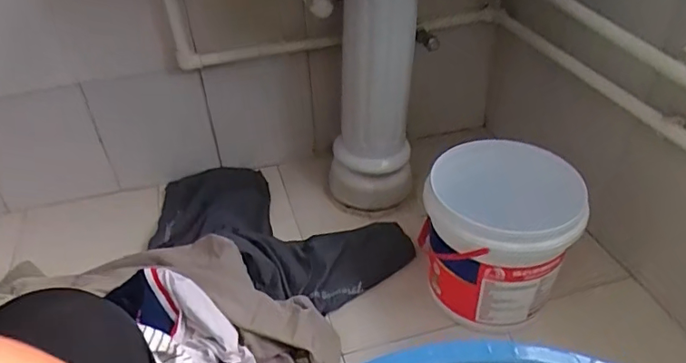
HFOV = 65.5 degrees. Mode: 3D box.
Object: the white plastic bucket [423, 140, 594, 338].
[{"bbox_3d":[0.261,0.103,0.939,0.203,0.282,0.207,-2,37,2],"label":"white plastic bucket"}]

